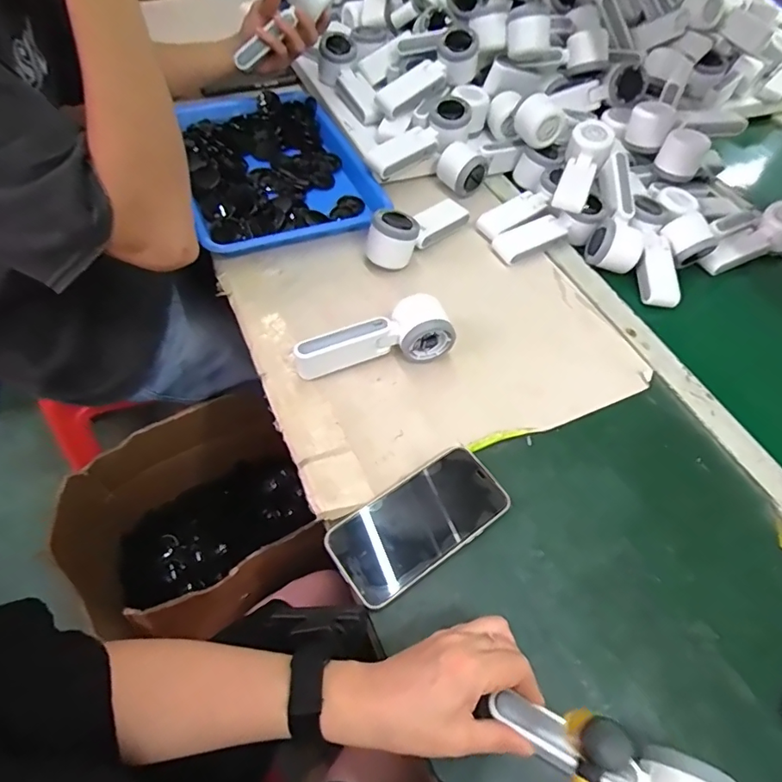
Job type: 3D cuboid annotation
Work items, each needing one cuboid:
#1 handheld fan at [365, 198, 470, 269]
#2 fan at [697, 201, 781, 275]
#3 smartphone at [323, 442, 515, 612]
[{"bbox_3d":[0.036,-0.210,0.646,0.050,0.057,0.158,41,50,20],"label":"handheld fan"},{"bbox_3d":[0.501,-0.206,0.703,0.167,0.051,0.058,-28,63,-4],"label":"fan"},{"bbox_3d":[0.026,0.115,0.444,0.160,0.017,0.077,-29,64,-24],"label":"smartphone"}]

